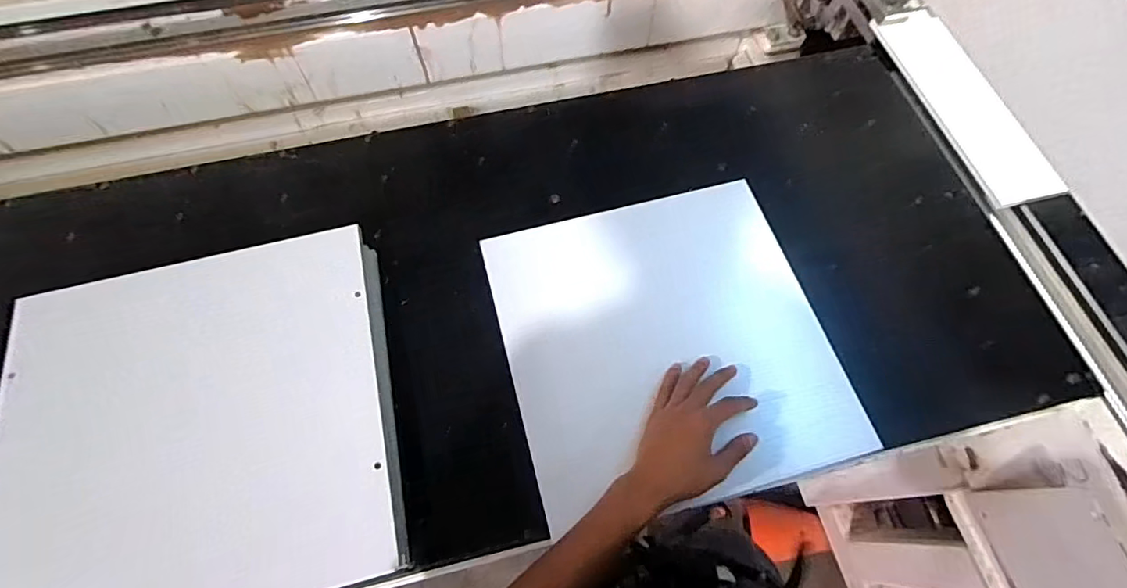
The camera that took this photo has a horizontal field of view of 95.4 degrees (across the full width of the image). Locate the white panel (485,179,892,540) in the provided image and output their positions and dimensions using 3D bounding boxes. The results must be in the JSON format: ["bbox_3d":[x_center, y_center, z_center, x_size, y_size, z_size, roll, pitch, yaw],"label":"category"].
[{"bbox_3d":[0.122,0.053,0.625,0.370,0.023,0.370,-15,69,-3],"label":"white panel"}]

